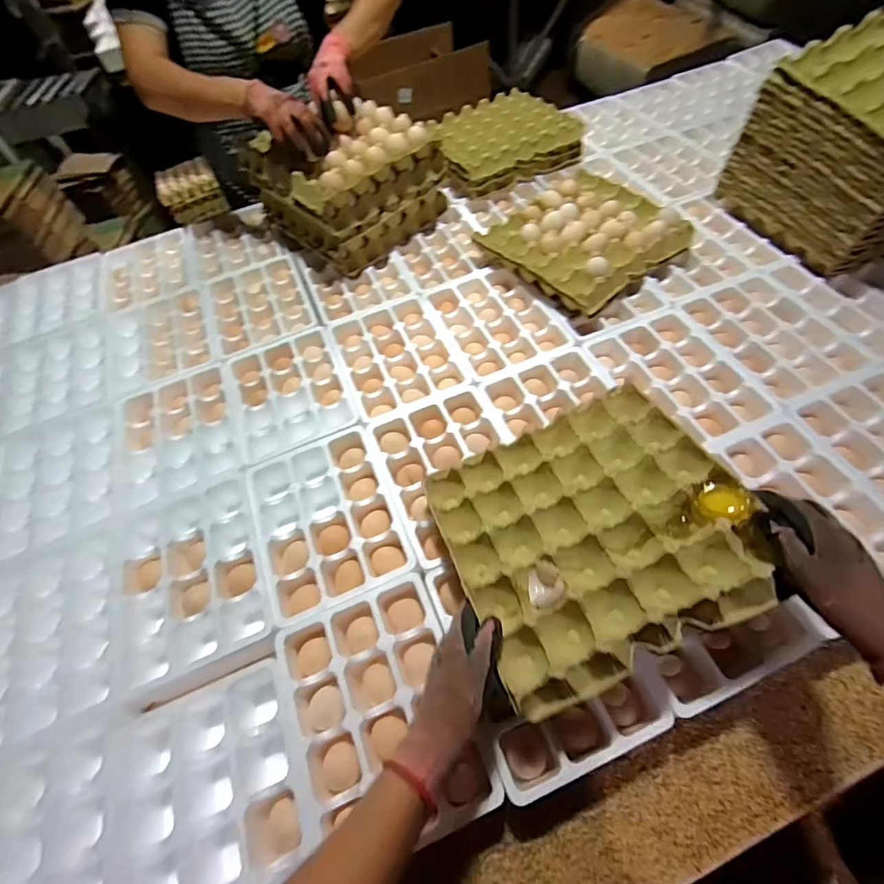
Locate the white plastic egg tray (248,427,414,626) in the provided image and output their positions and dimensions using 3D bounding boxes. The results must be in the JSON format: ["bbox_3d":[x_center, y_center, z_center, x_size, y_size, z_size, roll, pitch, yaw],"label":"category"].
[{"bbox_3d":[-0.160,0.112,0.622,0.182,0.069,0.246,-23,59,-8],"label":"white plastic egg tray"}]

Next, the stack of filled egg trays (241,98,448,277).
[{"bbox_3d":[-0.190,-0.532,0.896,0.296,0.205,0.284,-42,63,-18],"label":"stack of filled egg trays"}]

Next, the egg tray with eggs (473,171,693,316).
[{"bbox_3d":[0.266,-0.384,0.814,0.305,0.059,0.280,-34,61,-14],"label":"egg tray with eggs"}]

